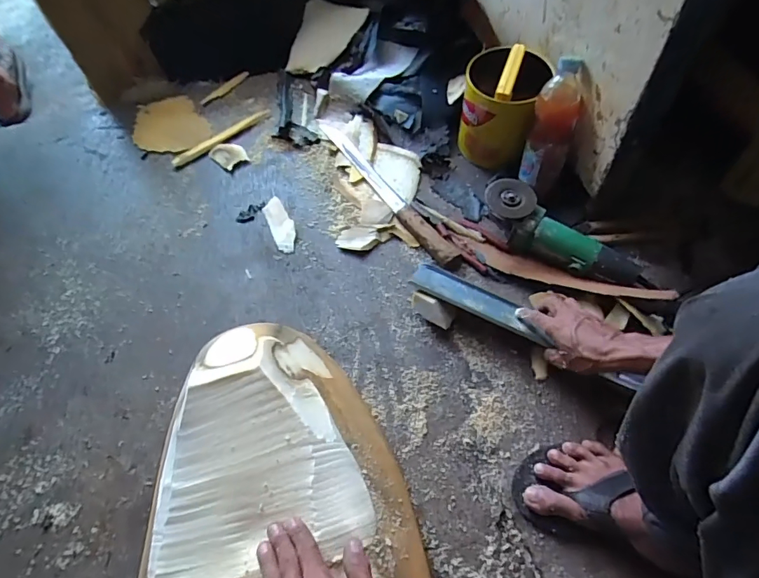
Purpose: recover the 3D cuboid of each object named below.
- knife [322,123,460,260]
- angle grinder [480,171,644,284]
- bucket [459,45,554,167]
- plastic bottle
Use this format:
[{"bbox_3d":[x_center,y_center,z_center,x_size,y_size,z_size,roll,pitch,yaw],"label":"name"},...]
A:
[{"bbox_3d":[0.004,-0.199,0.859,0.037,0.025,0.438,-32,65,-14],"label":"knife"},{"bbox_3d":[0.294,-0.089,0.743,0.262,0.082,0.098,22,65,14],"label":"angle grinder"},{"bbox_3d":[0.224,-0.339,0.835,0.132,0.183,0.143,-1,61,2],"label":"bucket"},{"bbox_3d":[0.287,-0.267,0.754,0.072,0.216,0.067,7,34,6],"label":"plastic bottle"}]

